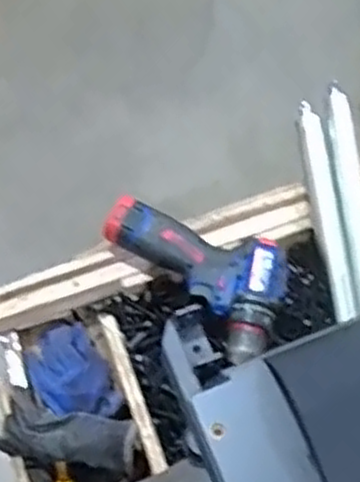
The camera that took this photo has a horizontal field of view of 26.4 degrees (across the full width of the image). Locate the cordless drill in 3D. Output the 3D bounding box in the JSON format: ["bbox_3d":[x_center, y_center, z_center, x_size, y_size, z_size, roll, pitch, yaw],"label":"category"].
[{"bbox_3d":[0.029,0.018,0.827,0.201,0.058,0.120,42,71,16],"label":"cordless drill"}]

